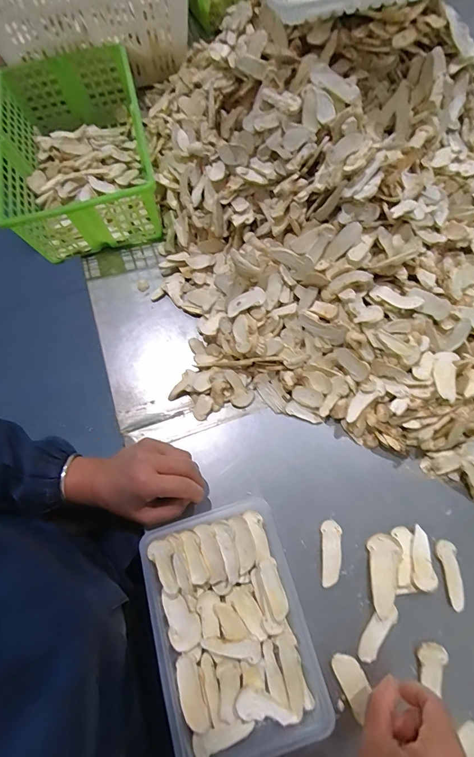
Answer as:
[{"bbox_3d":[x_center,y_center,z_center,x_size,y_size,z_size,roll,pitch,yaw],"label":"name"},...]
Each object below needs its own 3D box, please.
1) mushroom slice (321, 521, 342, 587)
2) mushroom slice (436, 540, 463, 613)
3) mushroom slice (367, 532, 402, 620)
[{"bbox_3d":[0.104,0.192,0.368,0.021,0.005,0.064,3,69,2],"label":"mushroom slice"},{"bbox_3d":[0.230,0.212,0.361,0.020,0.009,0.065,2,69,1],"label":"mushroom slice"},{"bbox_3d":[0.159,0.209,0.355,0.032,0.012,0.077,2,69,1],"label":"mushroom slice"}]

